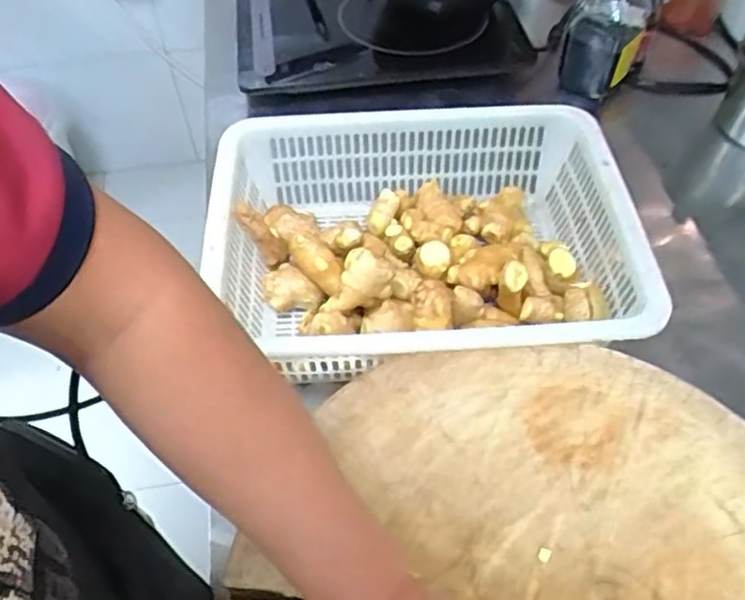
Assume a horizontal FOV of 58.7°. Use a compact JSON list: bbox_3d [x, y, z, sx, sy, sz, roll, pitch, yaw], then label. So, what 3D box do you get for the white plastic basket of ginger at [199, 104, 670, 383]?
[{"bbox_3d":[0.044,-0.055,0.656,0.388,0.113,0.299,-2,53,0],"label":"white plastic basket of ginger"}]

